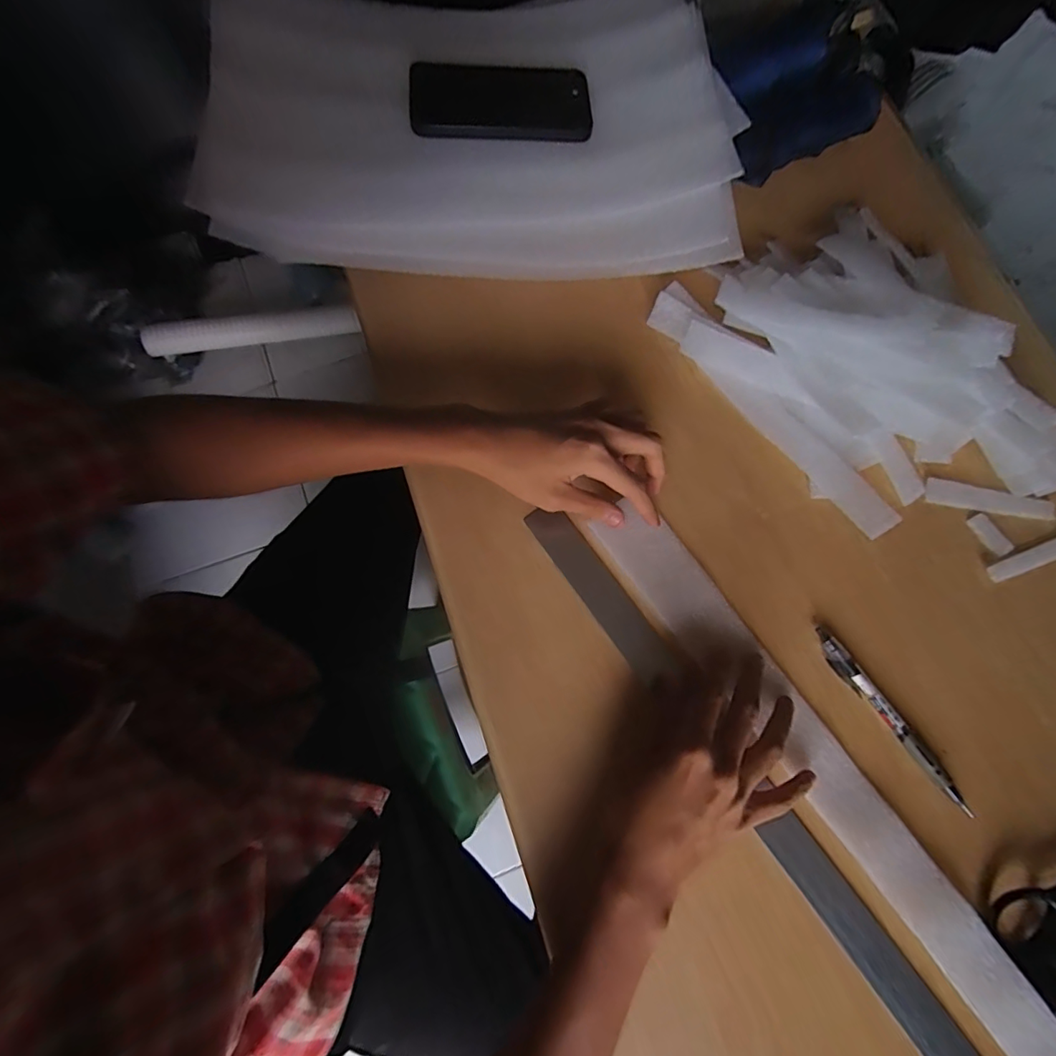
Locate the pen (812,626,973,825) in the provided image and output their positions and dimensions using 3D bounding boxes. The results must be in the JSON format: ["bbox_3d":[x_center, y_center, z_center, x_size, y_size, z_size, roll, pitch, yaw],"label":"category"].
[{"bbox_3d":[0.253,0.135,0.354,0.015,0.007,0.144,-33,78,-9],"label":"pen"}]

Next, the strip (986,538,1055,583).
[{"bbox_3d":[0.408,0.018,0.393,0.113,0.004,0.016,-19,76,-6],"label":"strip"}]

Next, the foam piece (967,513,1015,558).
[{"bbox_3d":[0.363,0.005,0.398,0.020,0.004,0.035,-27,77,-8],"label":"foam piece"}]

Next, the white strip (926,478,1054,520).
[{"bbox_3d":[0.369,-0.024,0.405,0.098,0.004,0.020,10,75,1],"label":"white strip"}]

